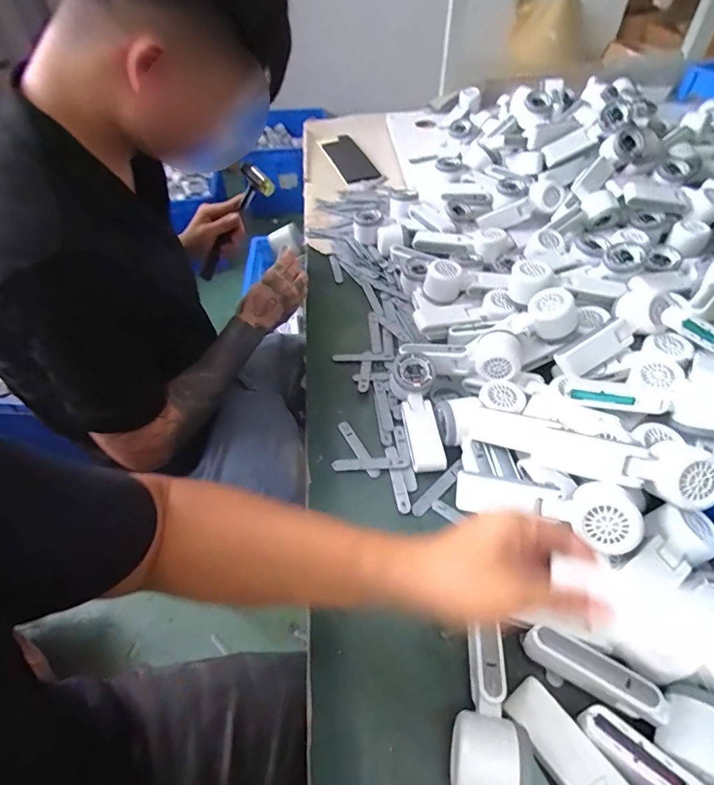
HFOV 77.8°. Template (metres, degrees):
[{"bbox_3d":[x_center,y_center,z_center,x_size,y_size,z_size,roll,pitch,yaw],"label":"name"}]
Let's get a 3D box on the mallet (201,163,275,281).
[{"bbox_3d":[-0.230,-0.286,0.779,0.061,0.234,0.048,21,38,-36],"label":"mallet"}]

